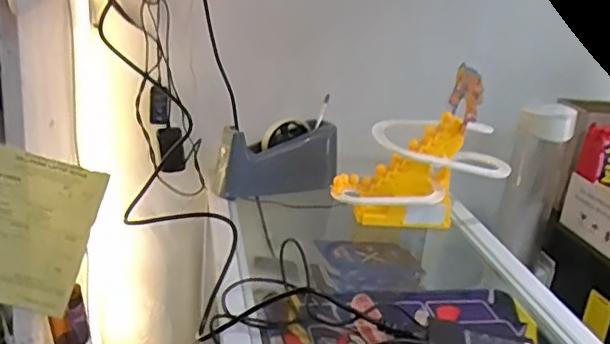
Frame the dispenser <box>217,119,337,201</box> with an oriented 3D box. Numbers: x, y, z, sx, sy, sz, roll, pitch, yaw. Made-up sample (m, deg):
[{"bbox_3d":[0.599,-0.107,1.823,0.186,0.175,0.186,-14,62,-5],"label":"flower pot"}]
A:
[{"bbox_3d":[-0.043,-0.015,1.012,0.211,0.124,0.067,-11,25,-35],"label":"dispenser"}]

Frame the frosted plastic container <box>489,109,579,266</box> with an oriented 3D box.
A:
[{"bbox_3d":[0.375,0.016,1.005,0.089,0.263,0.083,14,23,24],"label":"frosted plastic container"}]

